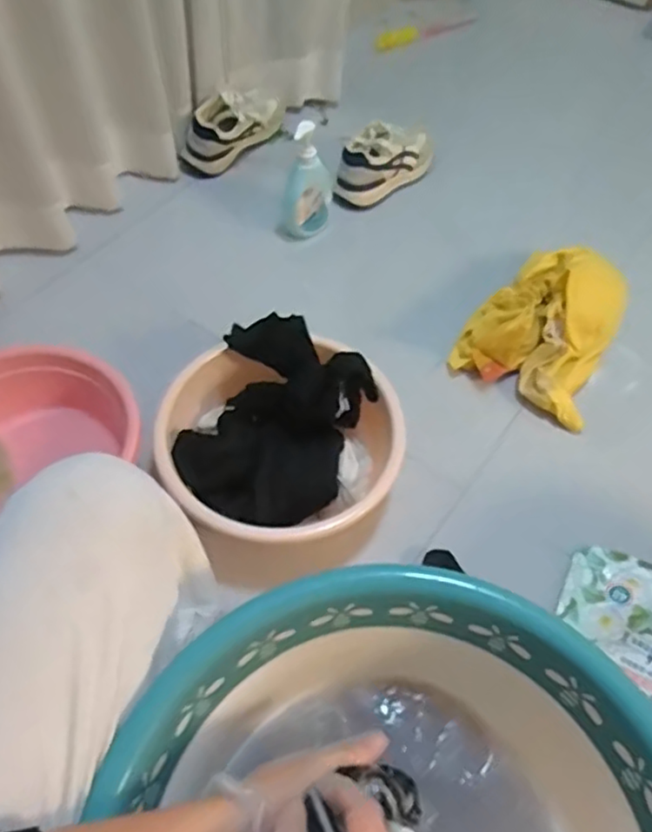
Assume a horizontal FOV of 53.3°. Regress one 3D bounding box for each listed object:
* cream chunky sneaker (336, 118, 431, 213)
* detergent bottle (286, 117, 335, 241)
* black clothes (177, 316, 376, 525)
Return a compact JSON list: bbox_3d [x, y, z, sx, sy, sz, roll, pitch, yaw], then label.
[{"bbox_3d":[0.111,-0.505,1.280,0.090,0.105,0.265,39,63,22],"label":"cream chunky sneaker"},{"bbox_3d":[-0.030,-0.417,1.142,0.081,0.191,0.081,1,55,-1],"label":"detergent bottle"},{"bbox_3d":[-0.062,-0.006,0.862,0.209,0.100,0.282,21,57,12],"label":"black clothes"}]

